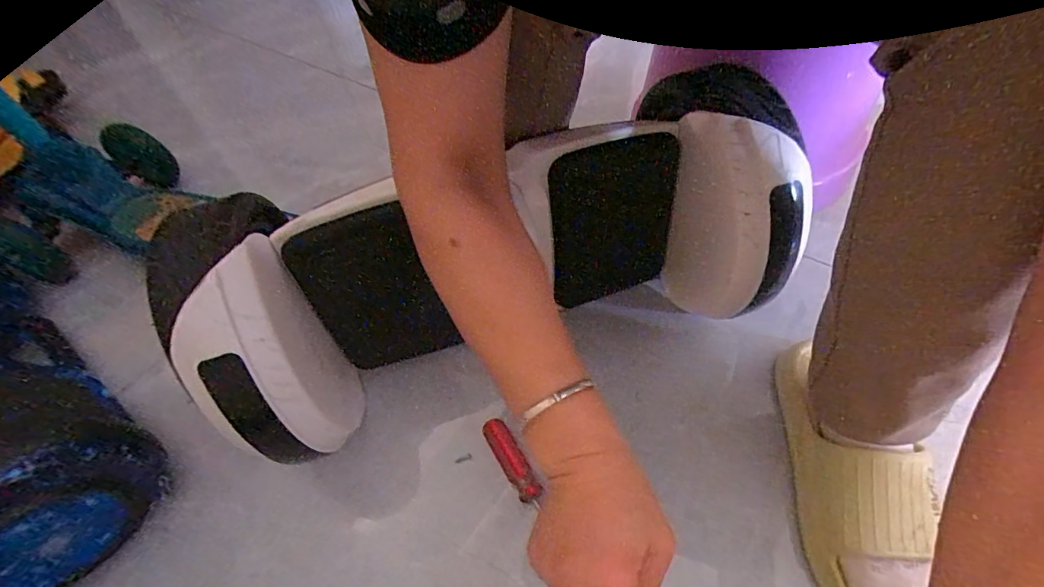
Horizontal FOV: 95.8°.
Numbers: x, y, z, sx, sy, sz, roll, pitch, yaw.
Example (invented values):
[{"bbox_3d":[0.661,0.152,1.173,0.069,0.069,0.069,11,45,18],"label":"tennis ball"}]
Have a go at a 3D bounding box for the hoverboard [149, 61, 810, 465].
[{"bbox_3d":[-0.011,-0.012,0.435,0.489,0.208,0.174,-18,54,-7],"label":"hoverboard"}]

